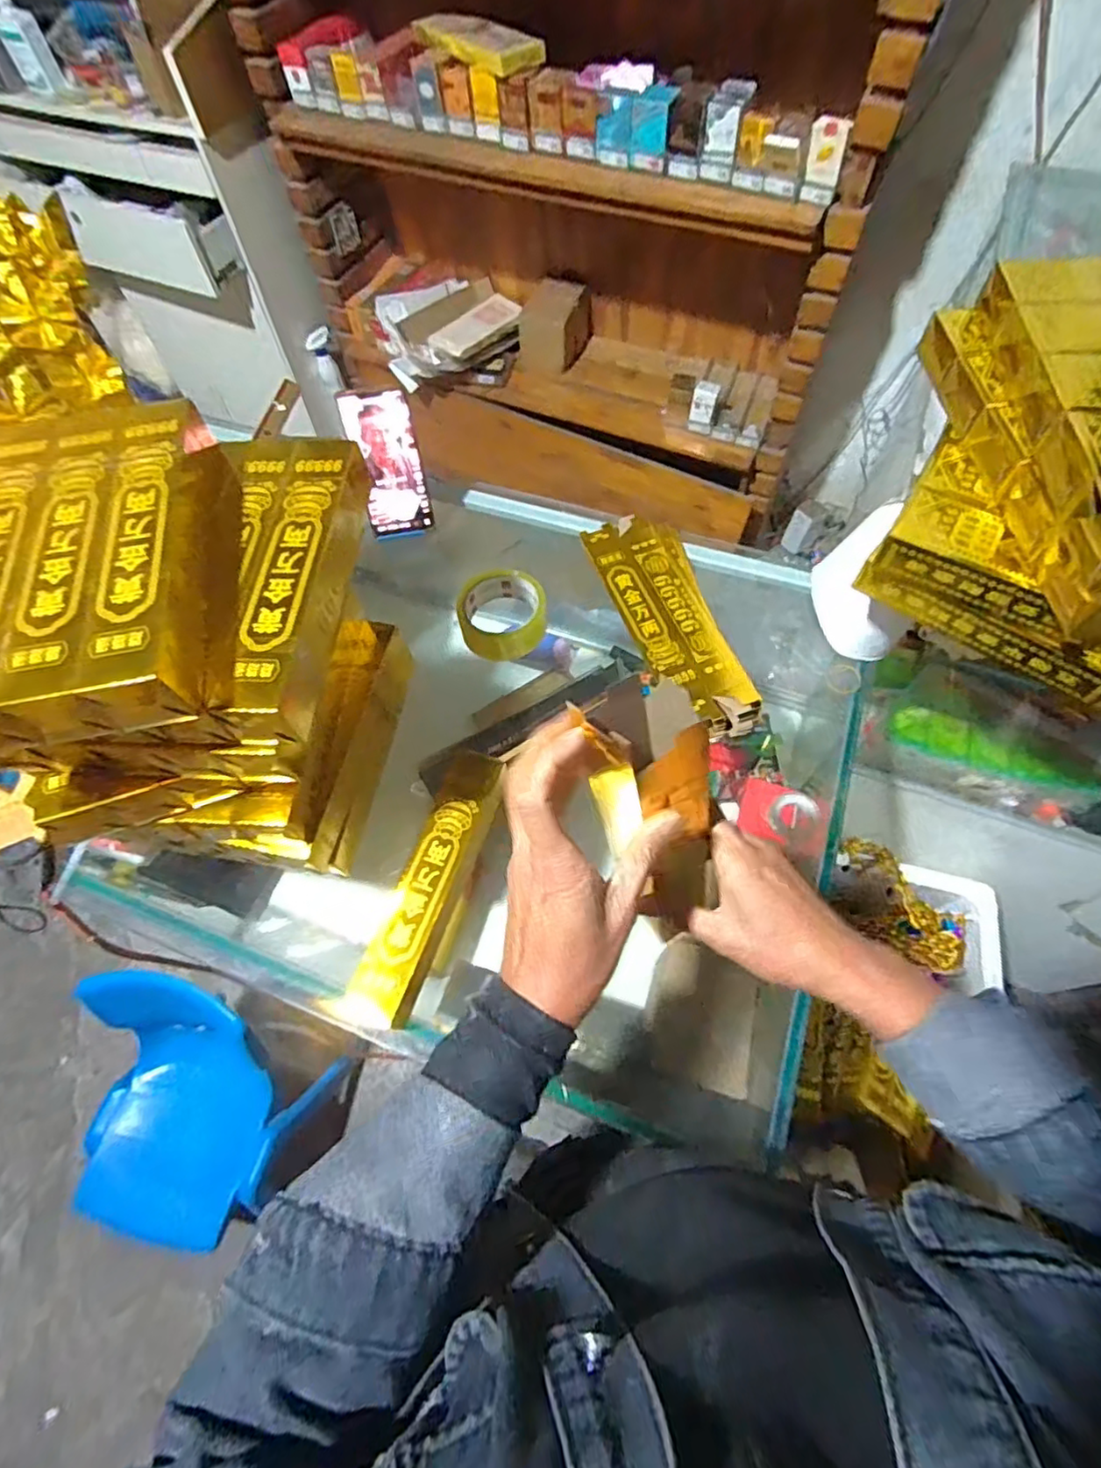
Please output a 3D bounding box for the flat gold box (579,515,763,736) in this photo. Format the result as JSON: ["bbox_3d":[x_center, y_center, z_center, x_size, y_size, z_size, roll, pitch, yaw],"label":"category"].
[{"bbox_3d":[0.130,-0.125,0.672,0.102,0.021,0.282,-19,63,-8],"label":"flat gold box"}]

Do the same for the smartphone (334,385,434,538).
[{"bbox_3d":[-0.181,-0.300,0.713,0.072,0.155,0.013,-12,38,-4],"label":"smartphone"}]

